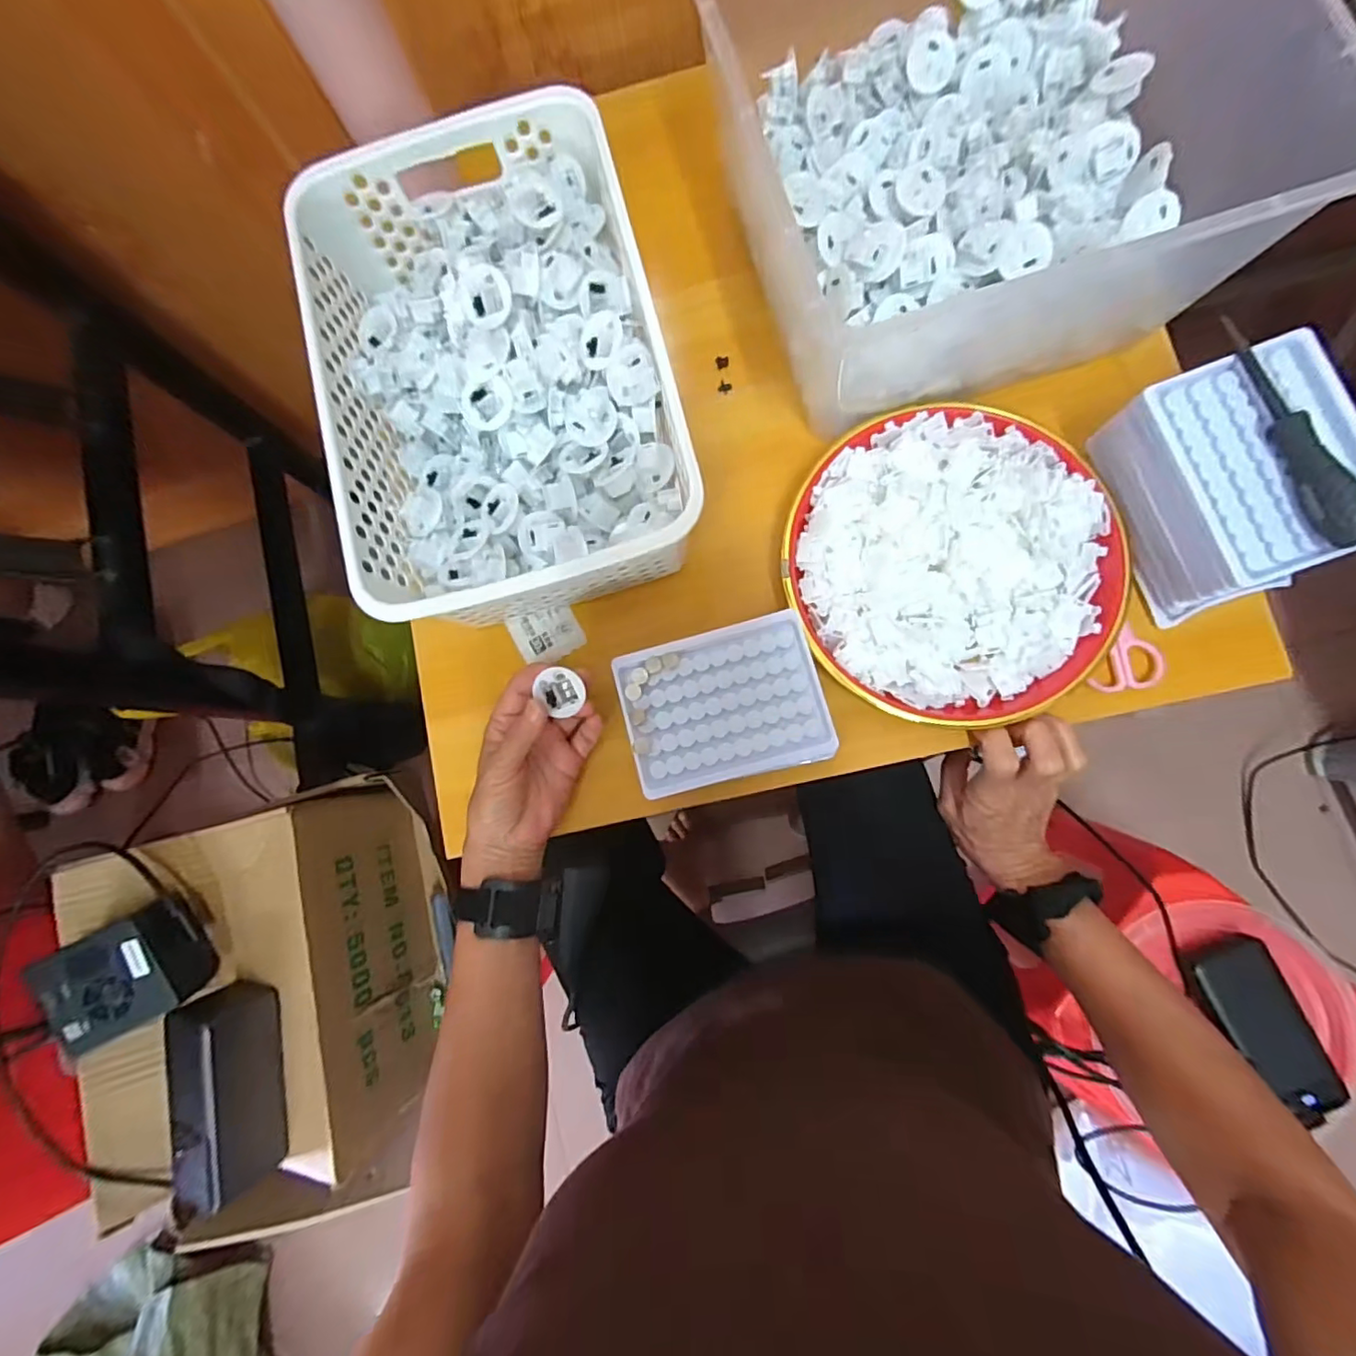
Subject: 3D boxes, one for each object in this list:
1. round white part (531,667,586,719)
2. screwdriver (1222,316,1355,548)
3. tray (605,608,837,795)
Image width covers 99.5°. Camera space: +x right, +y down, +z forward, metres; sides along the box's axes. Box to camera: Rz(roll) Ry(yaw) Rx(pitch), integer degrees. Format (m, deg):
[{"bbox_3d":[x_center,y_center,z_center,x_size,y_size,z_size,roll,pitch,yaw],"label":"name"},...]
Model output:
[{"bbox_3d":[-0.072,0.007,0.364,0.029,0.013,0.029,0,107,-1],"label":"round white part"},{"bbox_3d":[0.347,-0.143,0.323,0.018,0.020,0.145,-18,83,3],"label":"screwdriver"},{"bbox_3d":[0.030,0.018,0.380,0.128,0.013,0.098,-15,83,4],"label":"tray"}]

